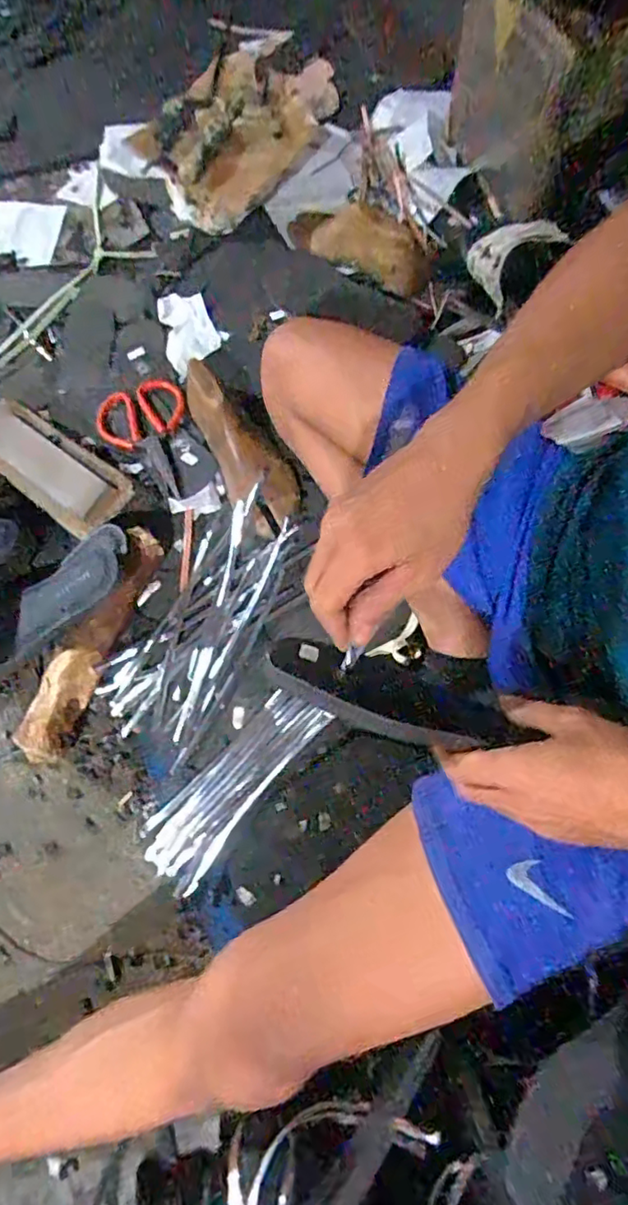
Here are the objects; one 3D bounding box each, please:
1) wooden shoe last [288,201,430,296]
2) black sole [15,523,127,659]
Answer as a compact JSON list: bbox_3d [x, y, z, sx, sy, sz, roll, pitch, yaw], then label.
[{"bbox_3d":[0.076,-0.492,0.818,0.178,0.057,0.085,15,72,-8],"label":"wooden shoe last"},{"bbox_3d":[-0.262,-0.015,0.638,0.160,0.010,0.058,-43,88,-7],"label":"black sole"}]

